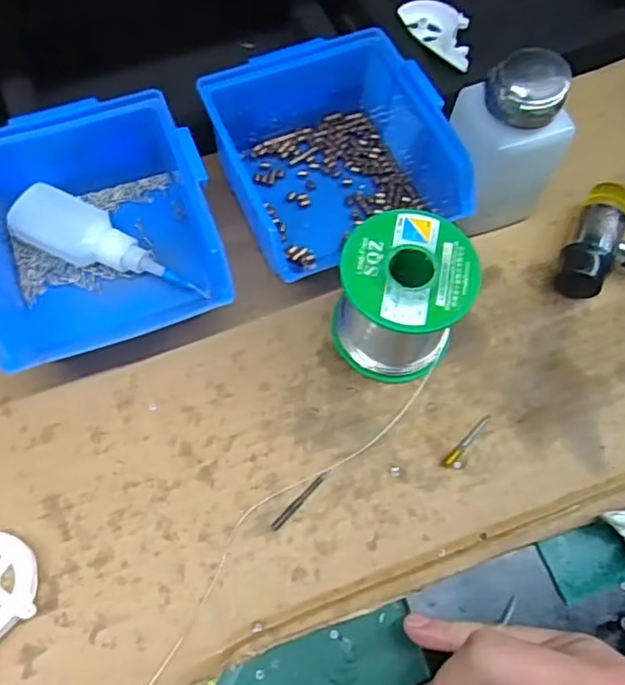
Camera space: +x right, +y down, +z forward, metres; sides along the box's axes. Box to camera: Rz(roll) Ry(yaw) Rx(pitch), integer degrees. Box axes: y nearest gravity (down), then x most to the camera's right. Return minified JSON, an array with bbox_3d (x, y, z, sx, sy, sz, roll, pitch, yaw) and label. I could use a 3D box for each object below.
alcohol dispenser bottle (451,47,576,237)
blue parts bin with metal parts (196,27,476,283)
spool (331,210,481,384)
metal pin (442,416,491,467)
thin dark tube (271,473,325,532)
[{"bbox_3d":[0.110,-0.112,0.351,0.054,0.091,0.050,-10,68,-7],"label":"alcohol dispenser bottle"},{"bbox_3d":[0.014,-0.115,0.379,0.126,0.065,0.131,-19,69,-11],"label":"blue parts bin with metal parts"},{"bbox_3d":[0.047,-0.022,0.337,0.066,0.070,0.067,5,66,-1],"label":"spool"},{"bbox_3d":[0.085,0.053,0.341,0.005,0.004,0.039,43,71,14],"label":"metal pin"},{"bbox_3d":[-0.007,0.083,0.325,0.005,0.004,0.039,41,71,14],"label":"thin dark tube"}]

